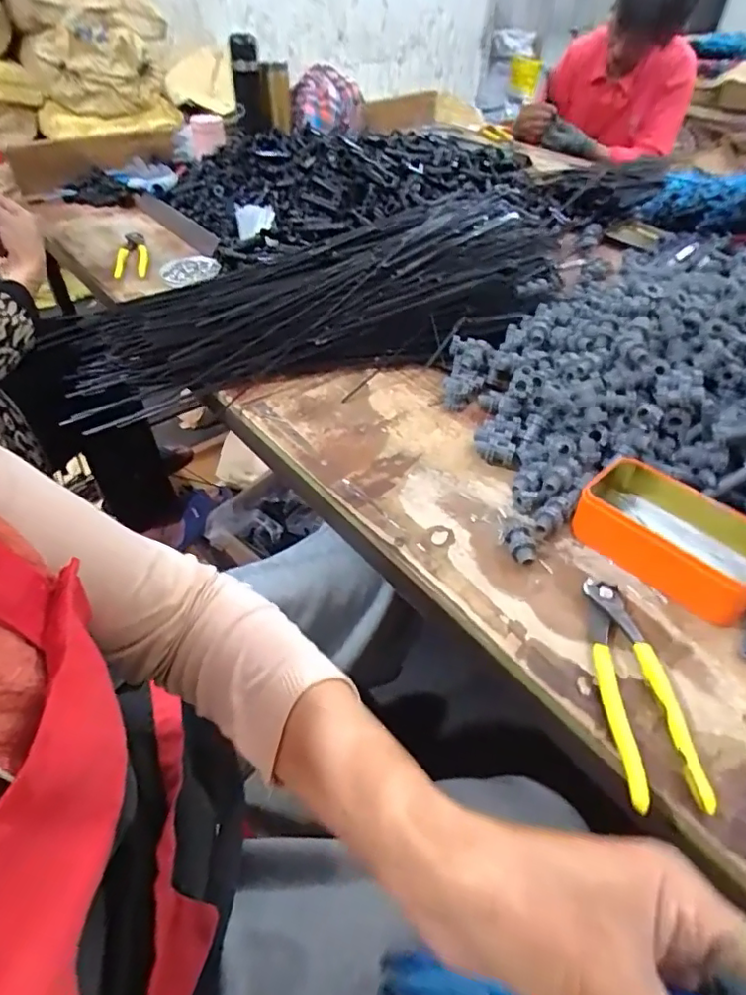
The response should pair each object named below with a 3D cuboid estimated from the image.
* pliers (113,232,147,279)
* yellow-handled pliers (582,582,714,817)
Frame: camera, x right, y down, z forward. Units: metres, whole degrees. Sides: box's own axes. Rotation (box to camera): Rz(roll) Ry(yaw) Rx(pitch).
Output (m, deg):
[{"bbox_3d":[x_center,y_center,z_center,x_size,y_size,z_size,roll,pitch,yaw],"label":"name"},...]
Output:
[{"bbox_3d":[-0.400,-0.403,0.920,0.053,0.013,0.151,-8,46,-9],"label":"pliers"},{"bbox_3d":[0.183,0.130,0.391,0.047,0.015,0.161,1,46,0],"label":"yellow-handled pliers"}]

